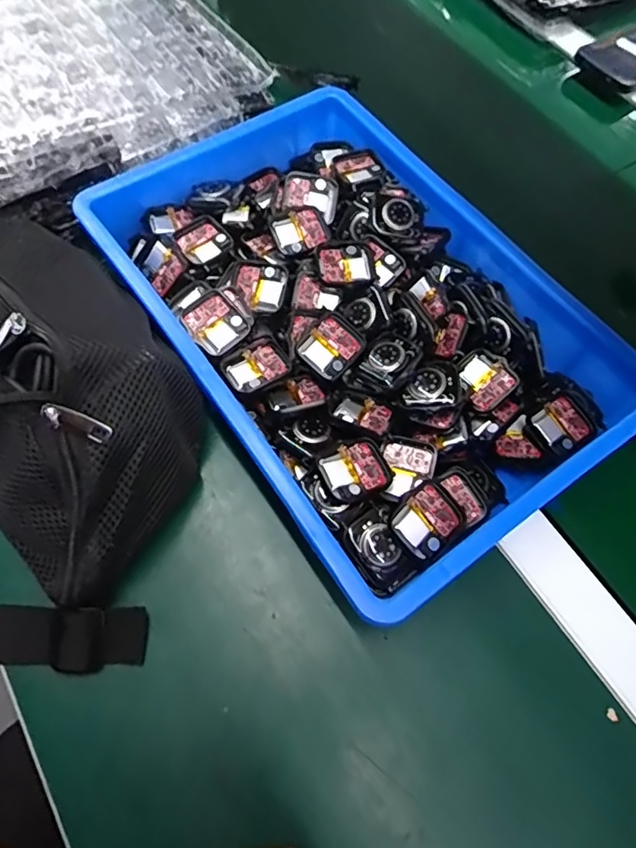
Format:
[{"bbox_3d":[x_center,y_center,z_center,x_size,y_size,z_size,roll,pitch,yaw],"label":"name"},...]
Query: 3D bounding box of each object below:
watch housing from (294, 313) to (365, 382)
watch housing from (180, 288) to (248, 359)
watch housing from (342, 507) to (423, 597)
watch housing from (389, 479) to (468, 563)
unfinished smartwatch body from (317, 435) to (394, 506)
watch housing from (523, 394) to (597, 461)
[{"bbox_3d":[0.010,-0.053,0.370,0.036,0.011,0.042,41,69,16],"label":"watch housing"},{"bbox_3d":[-0.070,-0.070,0.375,0.037,0.010,0.041,-39,72,-19],"label":"watch housing"},{"bbox_3d":[0.035,0.076,0.320,0.028,0.016,0.044,-36,71,-18],"label":"watch housing"},{"bbox_3d":[0.065,0.056,0.321,0.044,0.011,0.035,-41,89,-17],"label":"watch housing"},{"bbox_3d":[0.024,0.027,0.332,0.042,0.008,0.036,-24,68,-13],"label":"unfinished smartwatch body"},{"bbox_3d":[0.163,0.002,0.365,0.045,0.012,0.036,-32,70,-17],"label":"watch housing"}]

